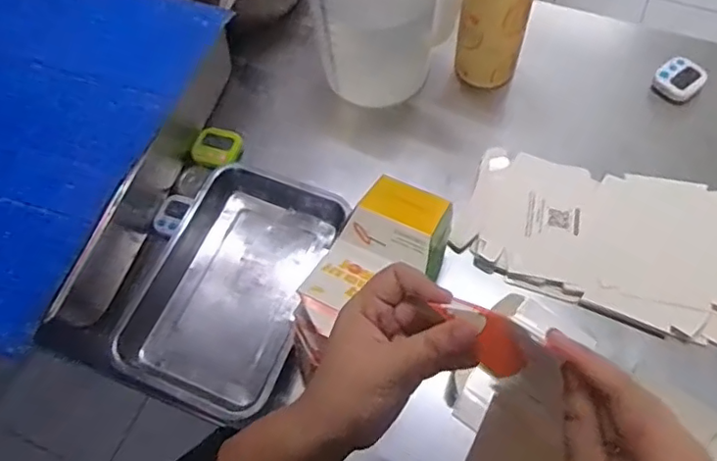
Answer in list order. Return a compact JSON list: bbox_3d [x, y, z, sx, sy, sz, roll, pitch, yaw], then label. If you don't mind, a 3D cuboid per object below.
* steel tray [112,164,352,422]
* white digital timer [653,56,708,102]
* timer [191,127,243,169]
[{"bbox_3d":[-0.153,0.065,0.751,0.186,0.070,0.306,19,67,12],"label":"steel tray"},{"bbox_3d":[0.468,-0.219,0.858,0.062,0.016,0.060,-41,68,-15],"label":"white digital timer"},{"bbox_3d":[-0.202,-0.118,0.838,0.060,0.025,0.062,14,66,10],"label":"timer"}]

